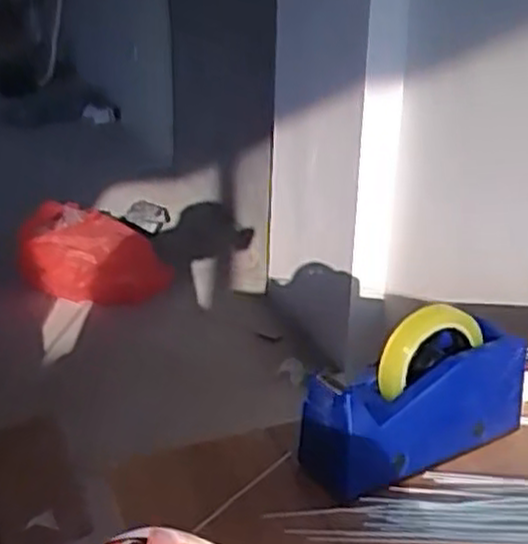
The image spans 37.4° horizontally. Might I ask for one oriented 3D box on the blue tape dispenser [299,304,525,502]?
[{"bbox_3d":[0.136,0.105,0.655,0.202,0.128,0.061,-8,25,-21],"label":"blue tape dispenser"}]

